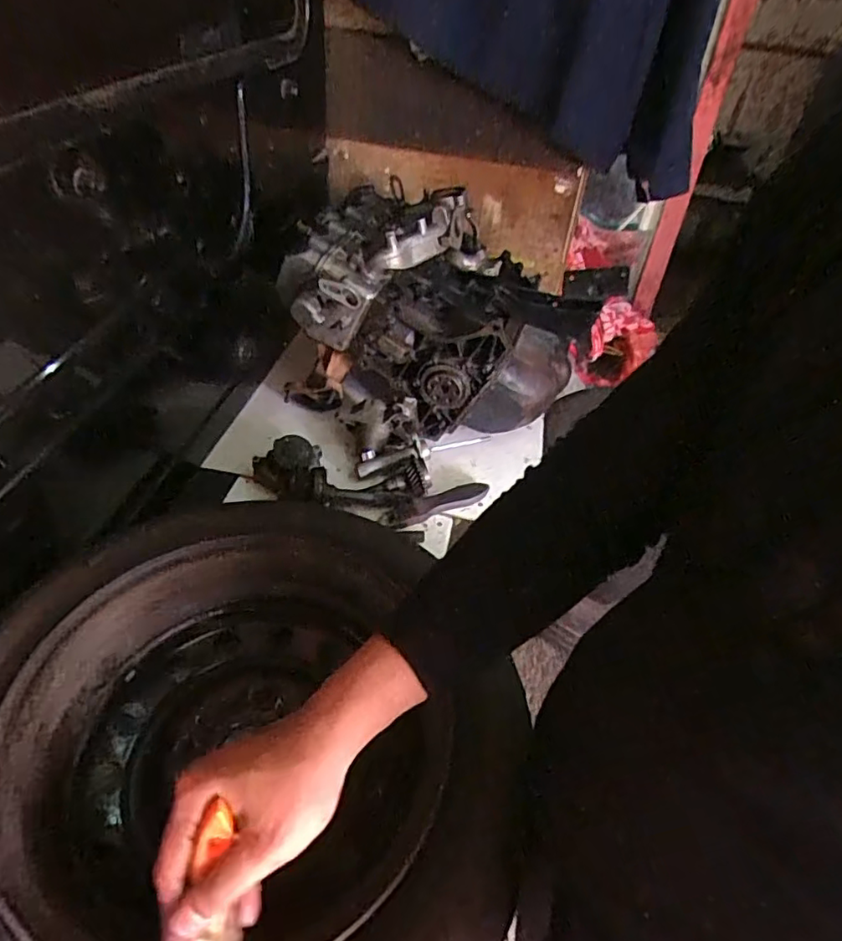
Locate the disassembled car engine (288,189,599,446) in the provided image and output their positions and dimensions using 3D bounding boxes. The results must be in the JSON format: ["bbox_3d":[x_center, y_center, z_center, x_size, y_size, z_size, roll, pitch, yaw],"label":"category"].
[{"bbox_3d":[0.029,-0.264,1.050,0.476,0.337,0.305,4,41,0],"label":"disassembled car engine"}]

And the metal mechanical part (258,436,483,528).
[{"bbox_3d":[-0.085,0.017,0.939,0.377,0.069,0.123,7,42,3],"label":"metal mechanical part"}]

